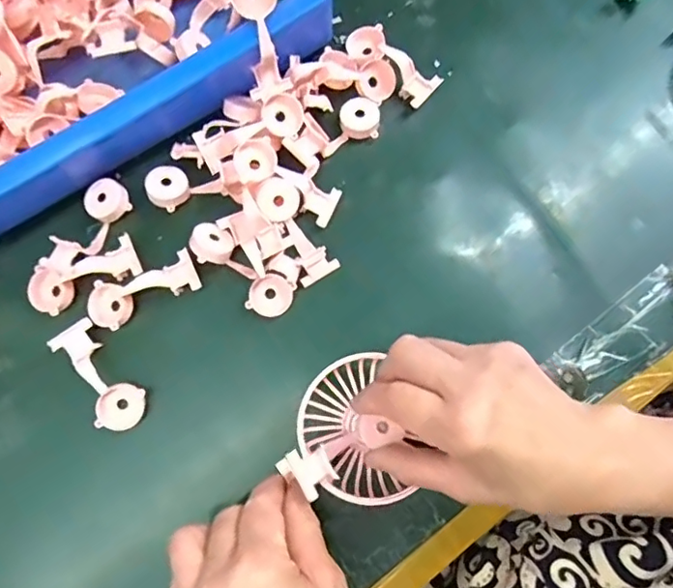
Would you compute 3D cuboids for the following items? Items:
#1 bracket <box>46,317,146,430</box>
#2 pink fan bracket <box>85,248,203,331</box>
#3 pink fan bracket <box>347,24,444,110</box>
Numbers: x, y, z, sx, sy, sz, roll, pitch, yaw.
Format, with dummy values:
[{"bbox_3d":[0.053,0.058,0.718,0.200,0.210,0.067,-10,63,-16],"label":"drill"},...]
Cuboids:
[{"bbox_3d":[-0.154,0.053,0.362,0.032,0.021,0.076,-34,79,-8],"label":"bracket"},{"bbox_3d":[-0.130,-0.003,0.374,0.074,0.011,0.033,-28,78,-7],"label":"pink fan bracket"},{"bbox_3d":[0.039,-0.172,0.412,0.078,0.020,0.029,40,79,8],"label":"pink fan bracket"}]

